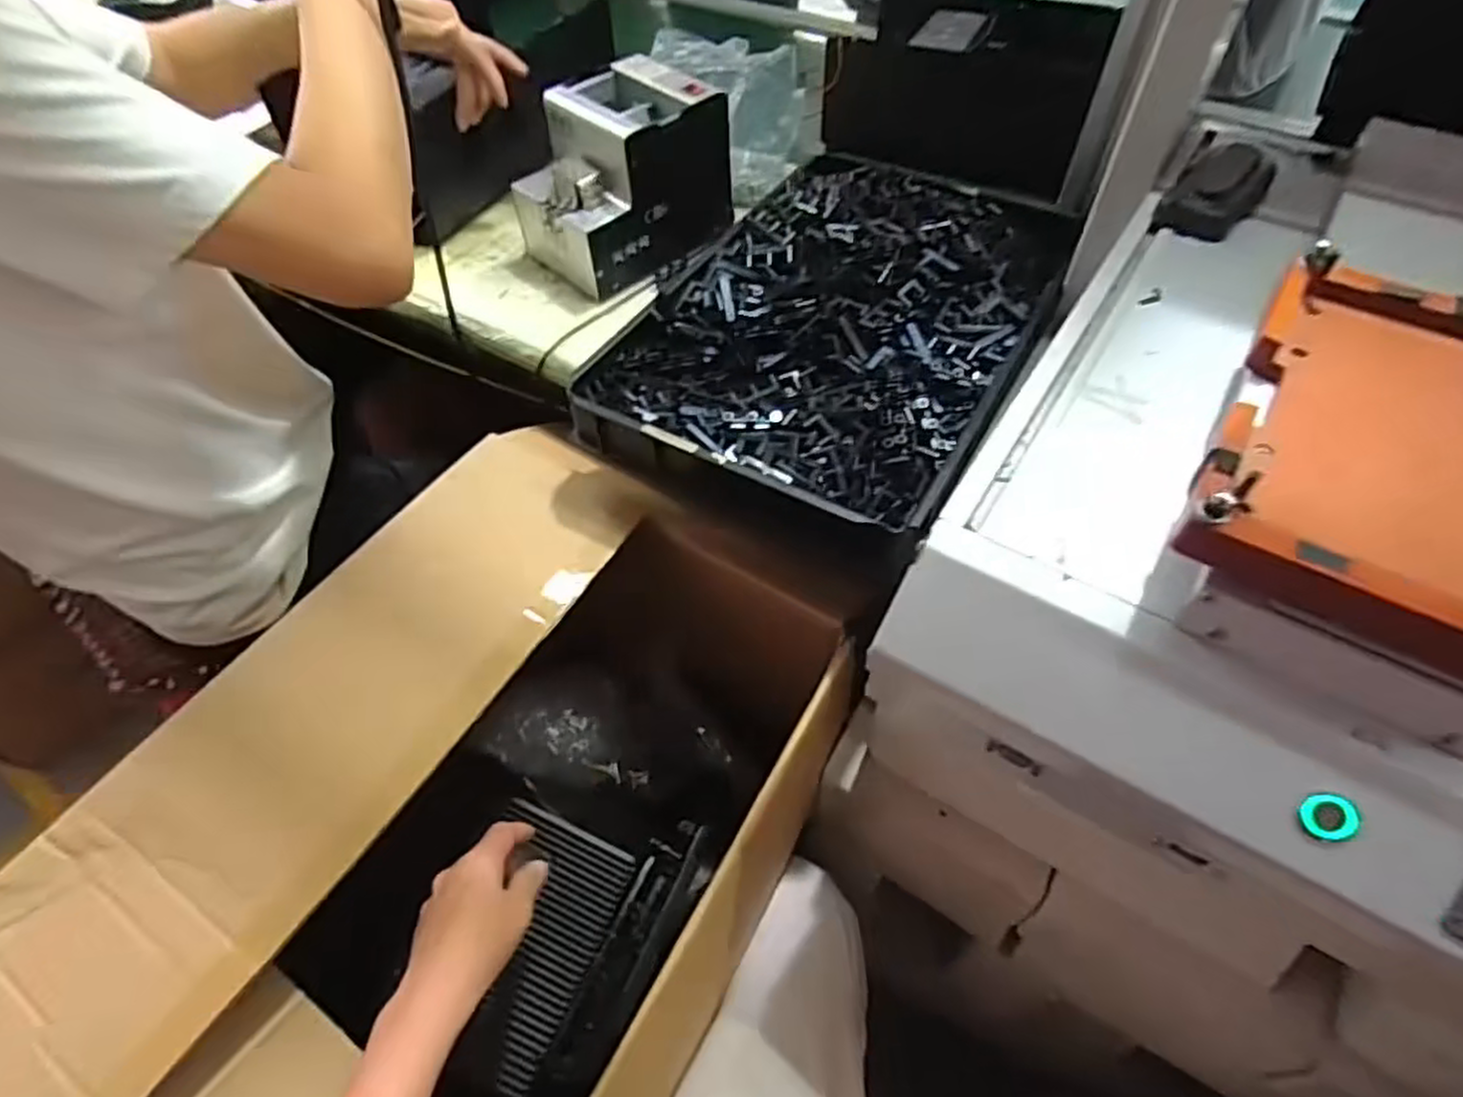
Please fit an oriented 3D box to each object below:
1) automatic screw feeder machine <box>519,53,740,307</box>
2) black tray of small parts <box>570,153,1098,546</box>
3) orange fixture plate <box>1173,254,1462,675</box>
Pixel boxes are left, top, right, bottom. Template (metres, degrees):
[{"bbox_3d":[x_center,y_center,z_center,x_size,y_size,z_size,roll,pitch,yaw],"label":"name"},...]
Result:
[{"bbox_3d":[-0.109,-0.369,0.749,0.181,0.138,0.133,-36,61,-23],"label":"automatic screw feeder machine"},{"bbox_3d":[0.095,-0.205,0.647,0.282,0.064,0.426,26,58,19],"label":"black tray of small parts"},{"bbox_3d":[0.306,-0.040,0.332,0.155,0.037,0.227,29,59,21],"label":"orange fixture plate"}]

